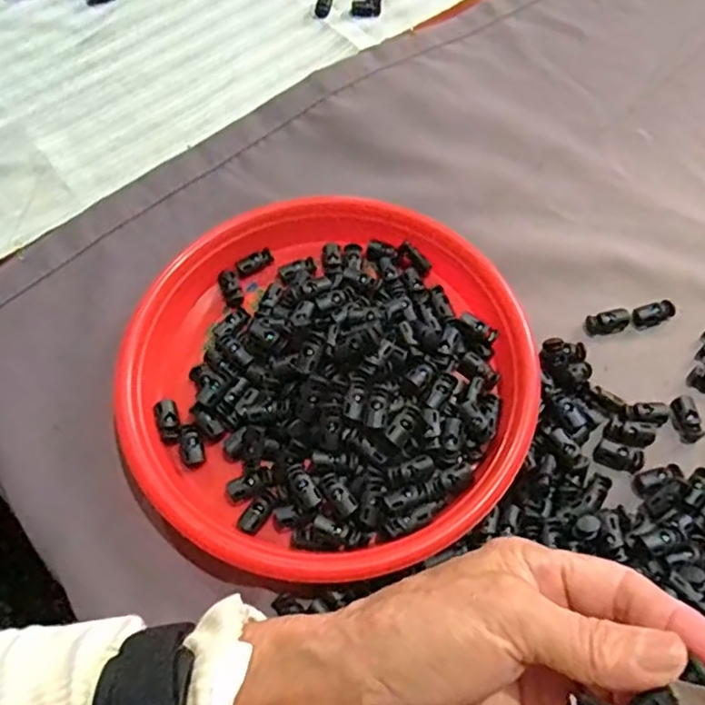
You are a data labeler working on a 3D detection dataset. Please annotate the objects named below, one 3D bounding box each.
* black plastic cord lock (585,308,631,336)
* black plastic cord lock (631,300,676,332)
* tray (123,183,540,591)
[{"bbox_3d":[0.175,-0.022,0.435,0.030,0.008,0.015,-12,64,-5],"label":"black plastic cord lock"},{"bbox_3d":[0.207,-0.027,0.438,0.030,0.007,0.015,-19,64,-8],"label":"black plastic cord lock"},{"bbox_3d":[-0.014,0.001,0.411,0.243,0.032,0.273,-1,63,1],"label":"tray"}]

